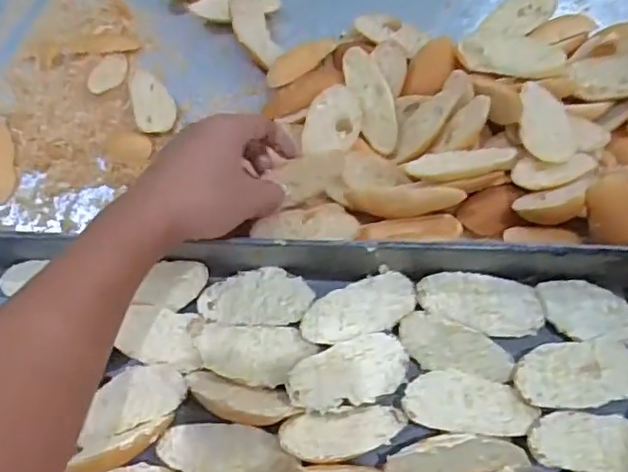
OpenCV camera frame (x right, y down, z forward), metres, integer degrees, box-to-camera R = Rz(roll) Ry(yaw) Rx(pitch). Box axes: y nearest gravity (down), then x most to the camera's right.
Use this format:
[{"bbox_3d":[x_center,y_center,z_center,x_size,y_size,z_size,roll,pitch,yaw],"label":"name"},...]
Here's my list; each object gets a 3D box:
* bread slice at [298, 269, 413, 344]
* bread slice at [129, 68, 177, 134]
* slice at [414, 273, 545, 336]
[{"bbox_3d":[0.033,0.054,0.428,0.085,0.007,0.039,-17,63,-5],"label":"bread slice"},{"bbox_3d":[-0.152,-0.126,0.543,0.035,0.012,0.080,-21,63,-7],"label":"bread slice"},{"bbox_3d":[0.120,0.048,0.421,0.088,0.008,0.037,9,64,9],"label":"slice"}]

